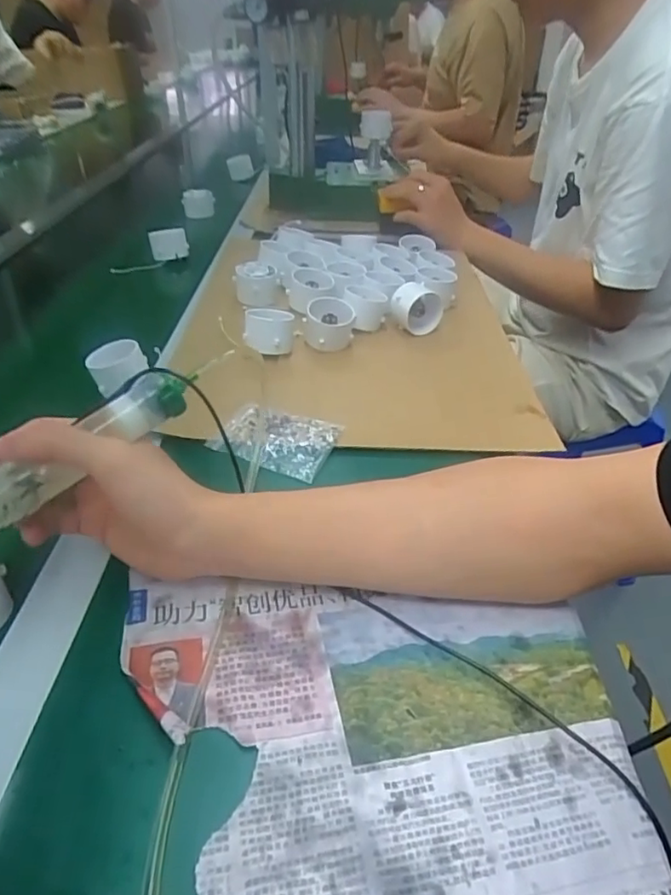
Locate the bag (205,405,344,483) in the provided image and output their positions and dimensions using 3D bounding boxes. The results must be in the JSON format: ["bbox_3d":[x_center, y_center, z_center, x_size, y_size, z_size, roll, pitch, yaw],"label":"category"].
[{"bbox_3d":[-0.050,-0.008,0.503,0.097,0.009,0.068,14,38,13],"label":"bag"}]

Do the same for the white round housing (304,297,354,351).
[{"bbox_3d":[-0.007,-0.133,0.642,0.054,0.041,0.047,1,36,1],"label":"white round housing"}]

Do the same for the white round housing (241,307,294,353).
[{"bbox_3d":[-0.068,-0.122,0.615,0.050,0.035,0.048,3,36,-1],"label":"white round housing"}]

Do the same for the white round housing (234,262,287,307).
[{"bbox_3d":[-0.093,-0.198,0.733,0.056,0.045,0.056,0,36,0],"label":"white round housing"}]

